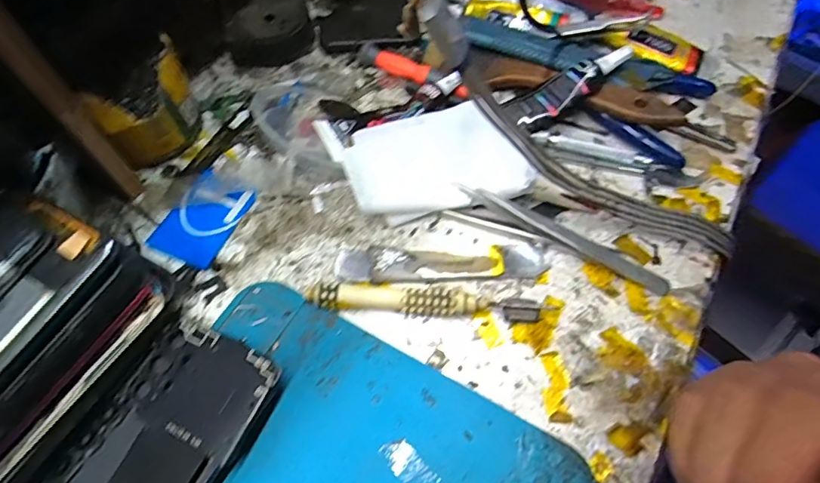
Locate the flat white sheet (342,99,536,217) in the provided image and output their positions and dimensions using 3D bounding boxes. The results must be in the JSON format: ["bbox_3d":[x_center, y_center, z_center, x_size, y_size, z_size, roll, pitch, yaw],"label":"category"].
[{"bbox_3d":[0.016,-0.046,0.276,0.098,0.021,0.054,-6,95,1],"label":"flat white sheet"}]

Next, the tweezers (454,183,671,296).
[{"bbox_3d":[0.082,-0.003,0.271,0.122,0.015,0.013,25,64,14],"label":"tweezers"}]

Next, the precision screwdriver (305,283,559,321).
[{"bbox_3d":[0.010,0.030,0.256,0.122,0.012,0.017,4,61,3],"label":"precision screwdriver"}]

